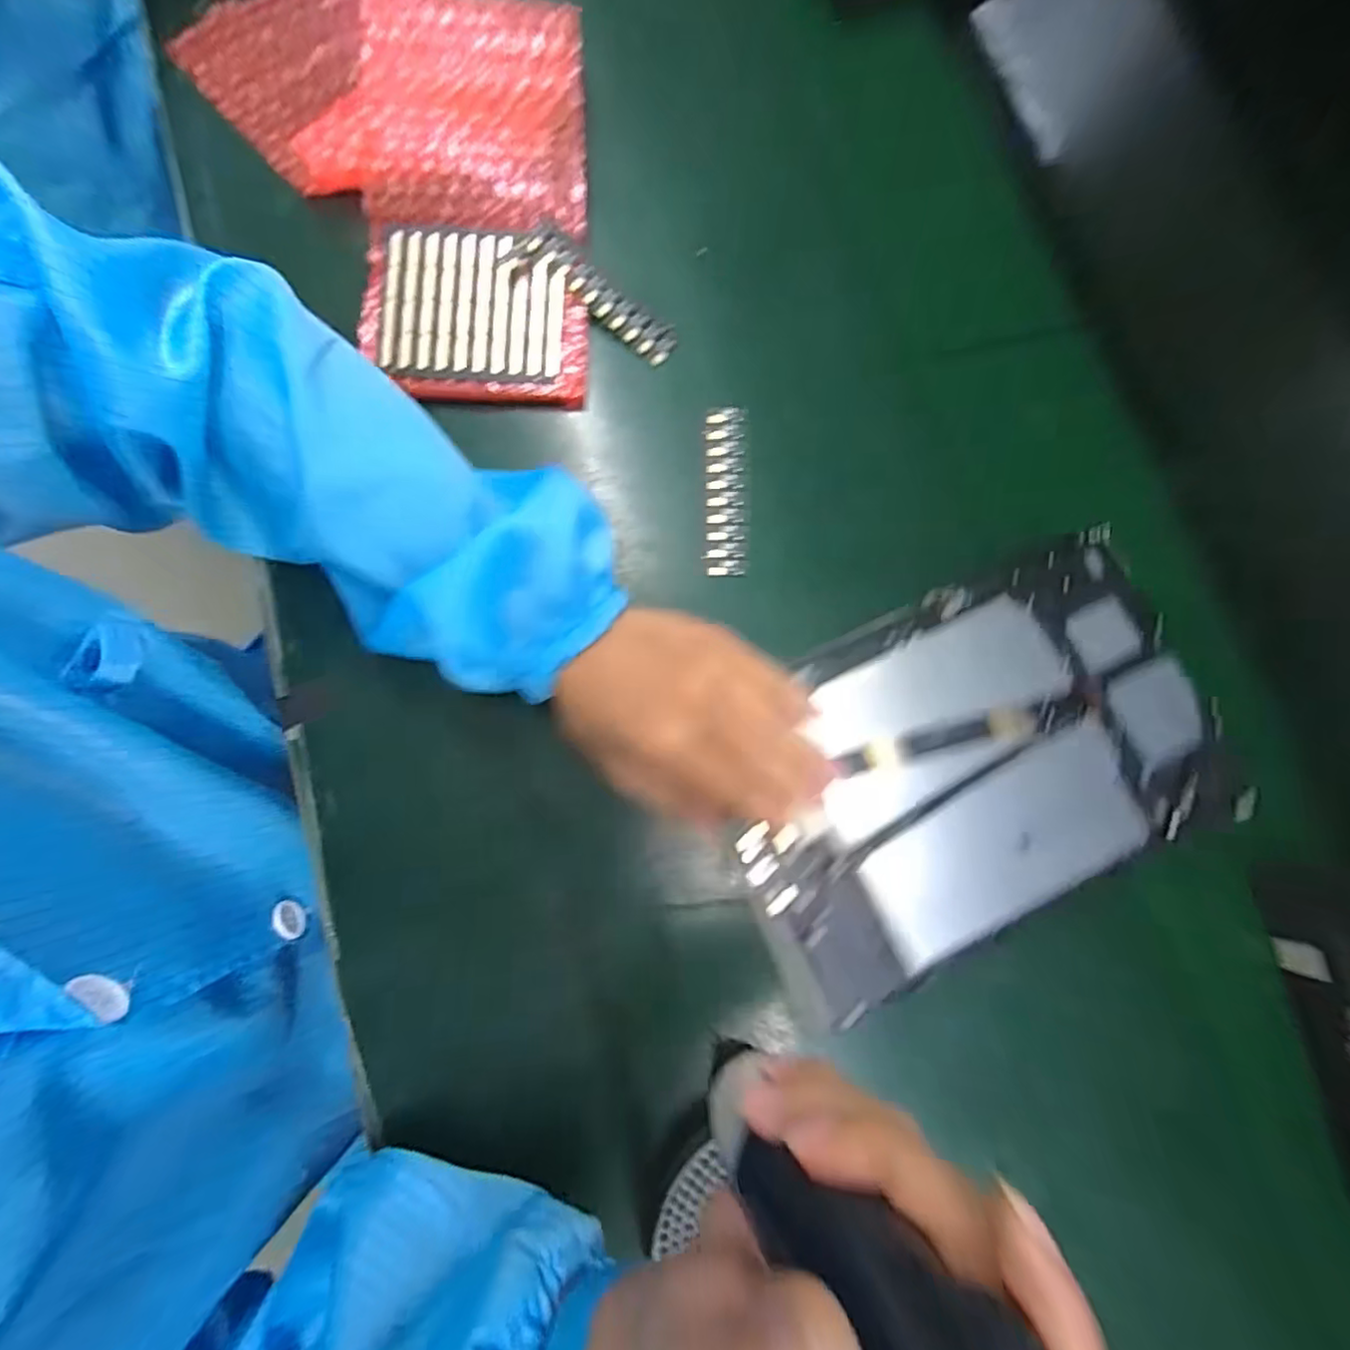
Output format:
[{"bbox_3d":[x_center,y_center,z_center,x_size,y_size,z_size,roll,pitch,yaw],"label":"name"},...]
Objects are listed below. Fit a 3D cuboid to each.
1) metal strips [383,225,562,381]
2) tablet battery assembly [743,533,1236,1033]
[{"bbox_3d":[-0.112,-0.205,0.340,0.099,0.016,0.083,3,79,-4],"label":"metal strips"},{"bbox_3d":[0.139,0.040,0.290,0.236,0.012,0.149,-24,78,-7],"label":"tablet battery assembly"}]

